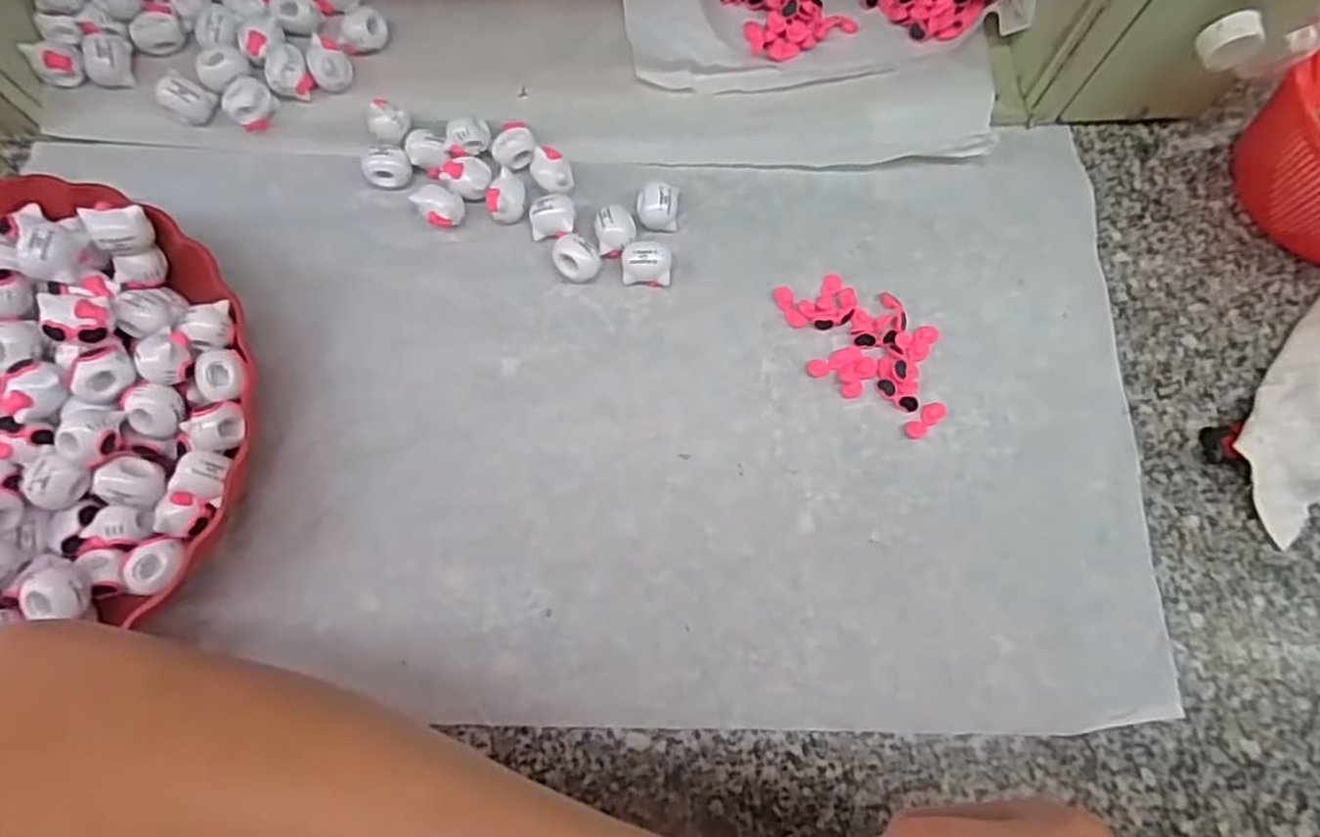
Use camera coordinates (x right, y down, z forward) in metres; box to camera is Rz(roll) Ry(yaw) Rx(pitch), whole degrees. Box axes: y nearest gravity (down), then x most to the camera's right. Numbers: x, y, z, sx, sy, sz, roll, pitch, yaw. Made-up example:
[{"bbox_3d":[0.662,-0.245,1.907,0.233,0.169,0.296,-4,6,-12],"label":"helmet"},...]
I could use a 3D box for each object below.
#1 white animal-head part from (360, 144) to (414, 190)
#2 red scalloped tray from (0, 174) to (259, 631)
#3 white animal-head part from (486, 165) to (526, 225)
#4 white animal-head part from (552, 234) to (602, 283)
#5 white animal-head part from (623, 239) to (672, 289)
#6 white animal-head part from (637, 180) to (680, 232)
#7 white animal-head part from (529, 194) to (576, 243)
[{"bbox_3d":[-0.149,-0.137,0.391,0.025,0.018,0.018,-23,76,-8],"label":"white animal-head part"},{"bbox_3d":[-0.308,0.002,0.325,0.238,0.053,0.230,-22,76,-8],"label":"red scalloped tray"},{"bbox_3d":[-0.083,-0.120,0.387,0.020,0.017,0.023,-11,75,-5],"label":"white animal-head part"},{"bbox_3d":[-0.044,-0.083,0.378,0.024,0.020,0.021,-9,75,-4],"label":"white animal-head part"},{"bbox_3d":[-0.007,-0.082,0.379,0.026,0.018,0.020,-2,74,-2],"label":"white animal-head part"},{"bbox_3d":[-0.001,-0.116,0.389,0.022,0.019,0.022,0,74,-2],"label":"white animal-head part"},{"bbox_3d":[-0.057,-0.107,0.384,0.024,0.018,0.022,0,74,-2],"label":"white animal-head part"}]

